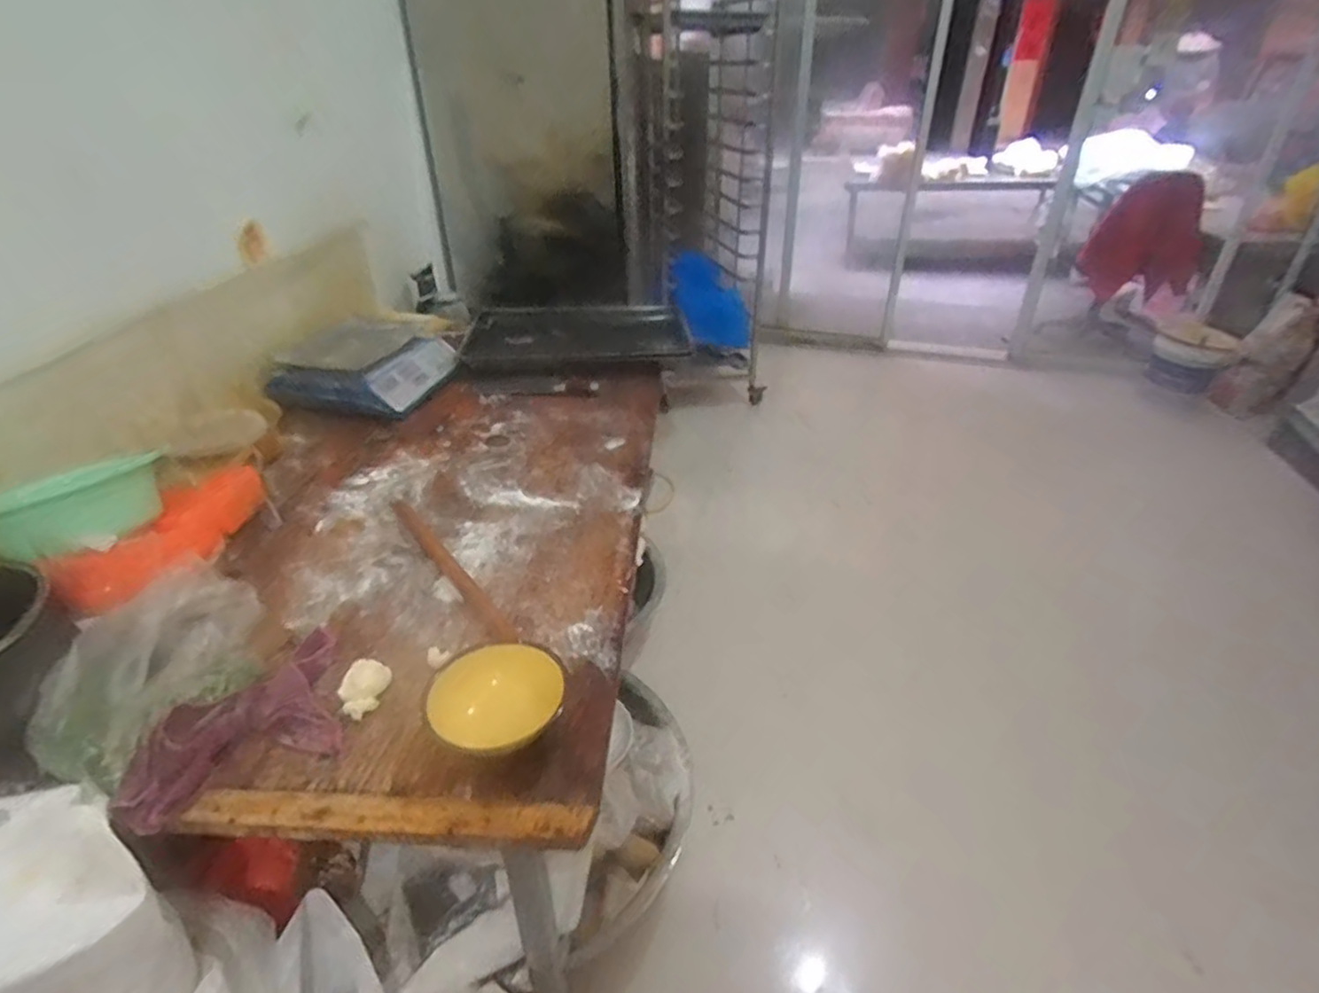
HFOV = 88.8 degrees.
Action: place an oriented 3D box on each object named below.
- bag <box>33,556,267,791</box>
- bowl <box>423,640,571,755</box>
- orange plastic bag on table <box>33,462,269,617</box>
[{"bbox_3d":[-0.537,0.178,0.724,0.086,0.139,0.235,10,34,15],"label":"bag"},{"bbox_3d":[-0.175,0.226,0.738,0.131,0.072,0.143,0,33,0],"label":"bowl"},{"bbox_3d":[-0.577,0.040,0.816,0.087,0.068,0.247,10,34,15],"label":"orange plastic bag on table"}]

